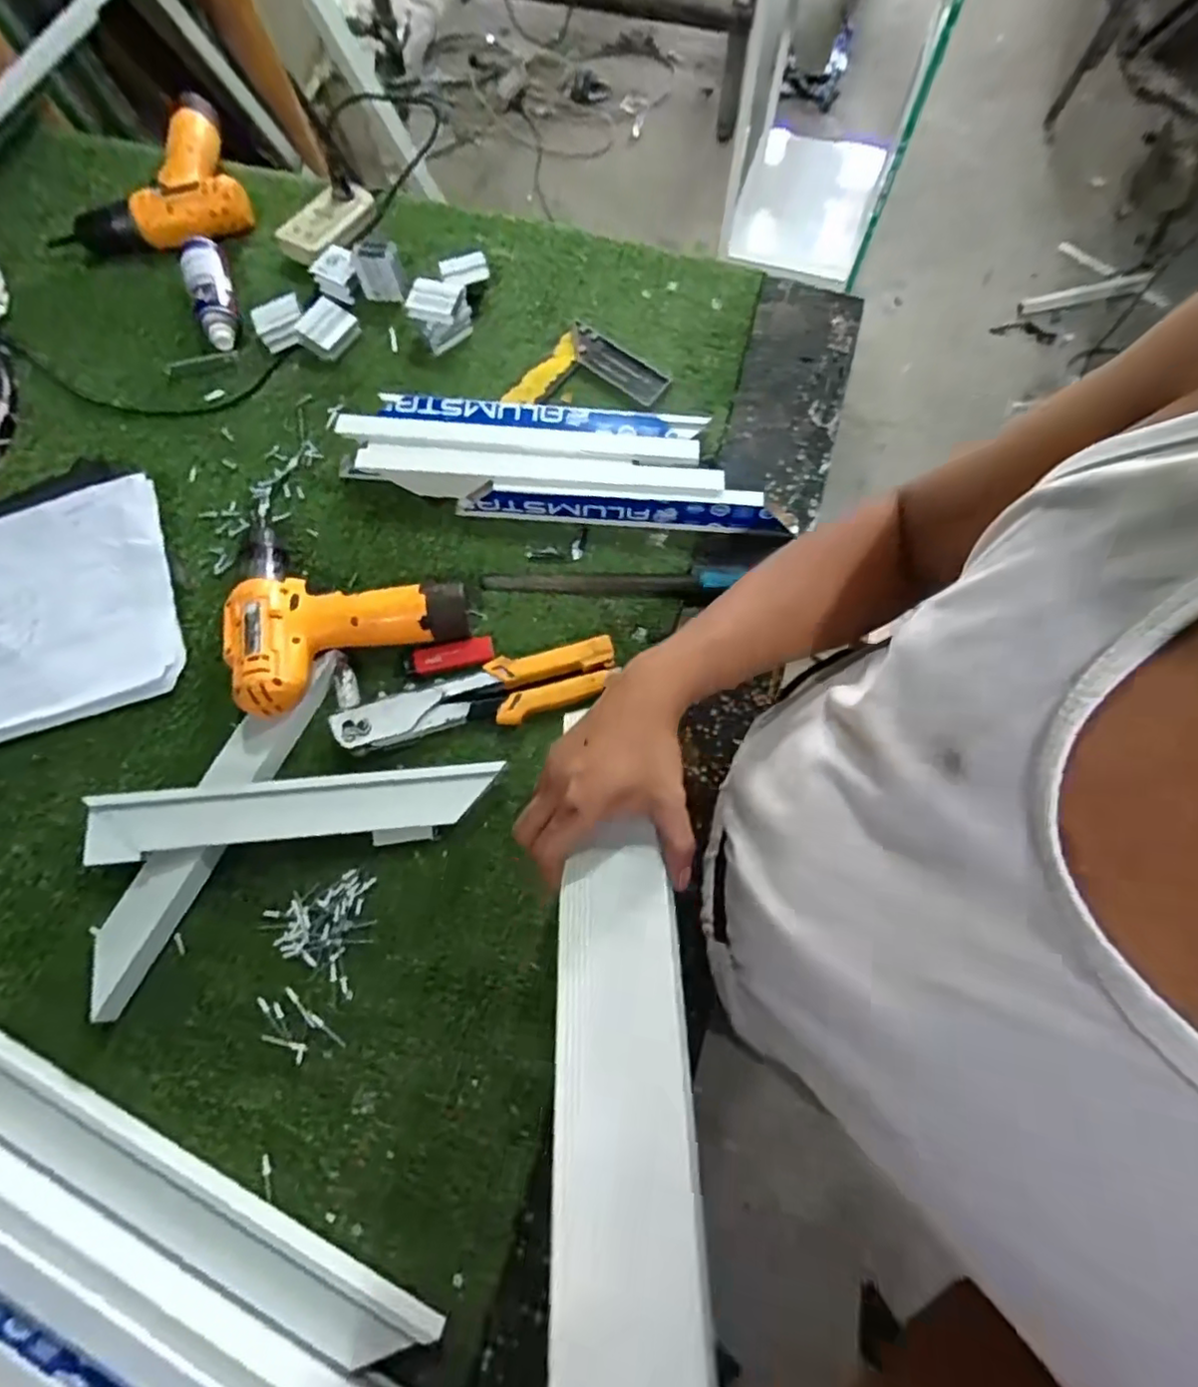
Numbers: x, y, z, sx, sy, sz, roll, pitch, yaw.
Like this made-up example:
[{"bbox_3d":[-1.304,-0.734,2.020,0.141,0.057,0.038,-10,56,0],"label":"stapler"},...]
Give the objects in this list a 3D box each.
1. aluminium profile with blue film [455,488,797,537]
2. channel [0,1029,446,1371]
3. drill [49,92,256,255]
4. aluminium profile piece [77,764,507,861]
[{"bbox_3d":[0.025,-0.171,0.586,0.309,0.050,0.019,2,73,0],"label":"aluminium profile with blue film"},{"bbox_3d":[-0.341,0.331,0.449,0.489,0.024,0.040,25,75,7],"label":"channel"},{"bbox_3d":[-0.521,-0.566,0.721,0.222,0.060,0.181,-23,75,-7],"label":"drill"},{"bbox_3d":[-0.240,0.098,0.510,0.311,0.042,0.053,-5,73,-2],"label":"aluminium profile piece"}]

